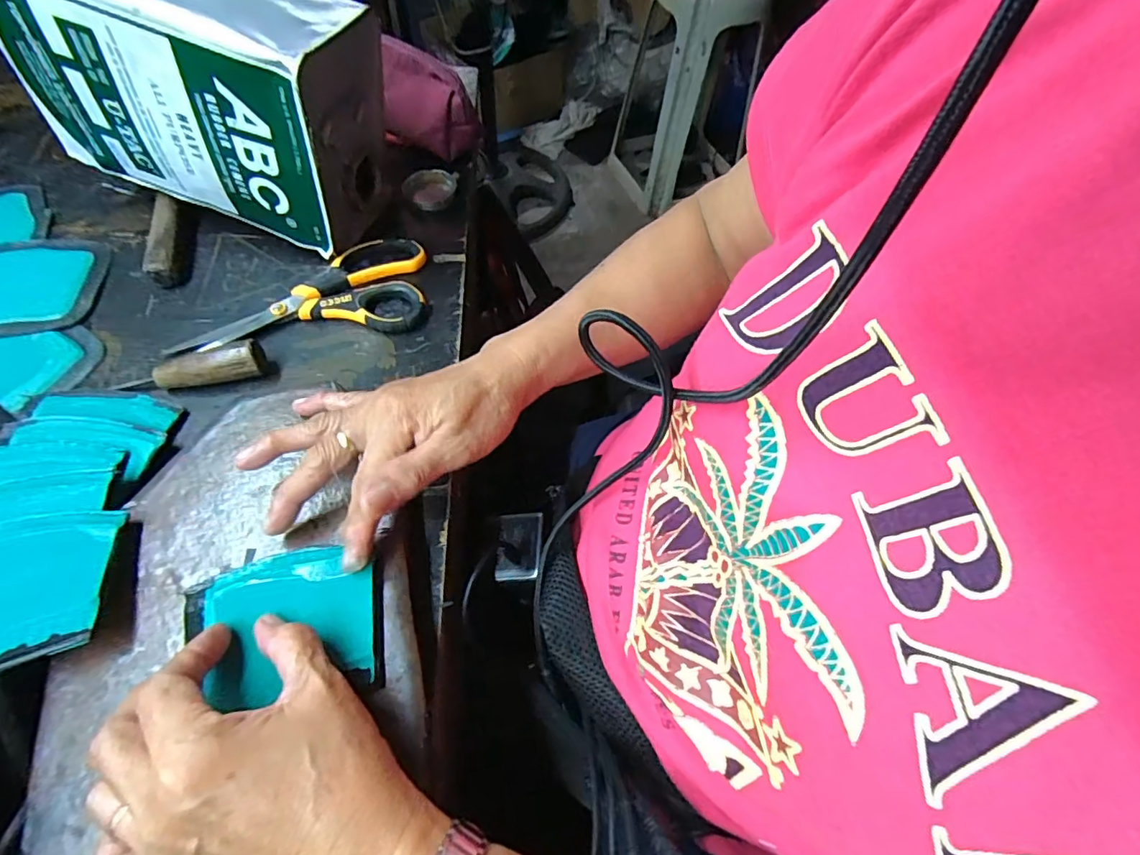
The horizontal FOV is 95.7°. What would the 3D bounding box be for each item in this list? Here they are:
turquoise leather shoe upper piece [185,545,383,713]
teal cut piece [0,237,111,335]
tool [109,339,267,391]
[{"bbox_3d":[-0.148,0.099,0.268,0.096,0.008,0.075,-7,59,-9],"label":"turquoise leather shoe upper piece"},{"bbox_3d":[-0.460,-0.111,0.402,0.162,0.008,0.108,-5,60,-8],"label":"teal cut piece"},{"bbox_3d":[-0.270,-0.040,0.363,0.100,0.025,0.022,-11,60,-11],"label":"tool"}]

